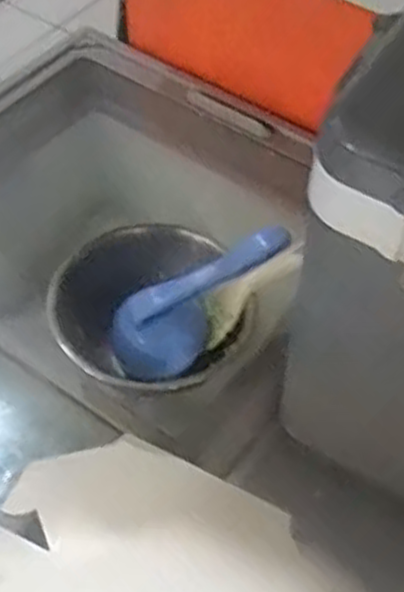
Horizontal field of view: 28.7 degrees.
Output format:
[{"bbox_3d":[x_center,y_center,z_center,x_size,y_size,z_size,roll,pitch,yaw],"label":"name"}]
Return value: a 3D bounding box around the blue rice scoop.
[{"bbox_3d":[-0.003,-0.001,0.758,0.197,0.035,0.081,-42,100,8],"label":"blue rice scoop"}]

